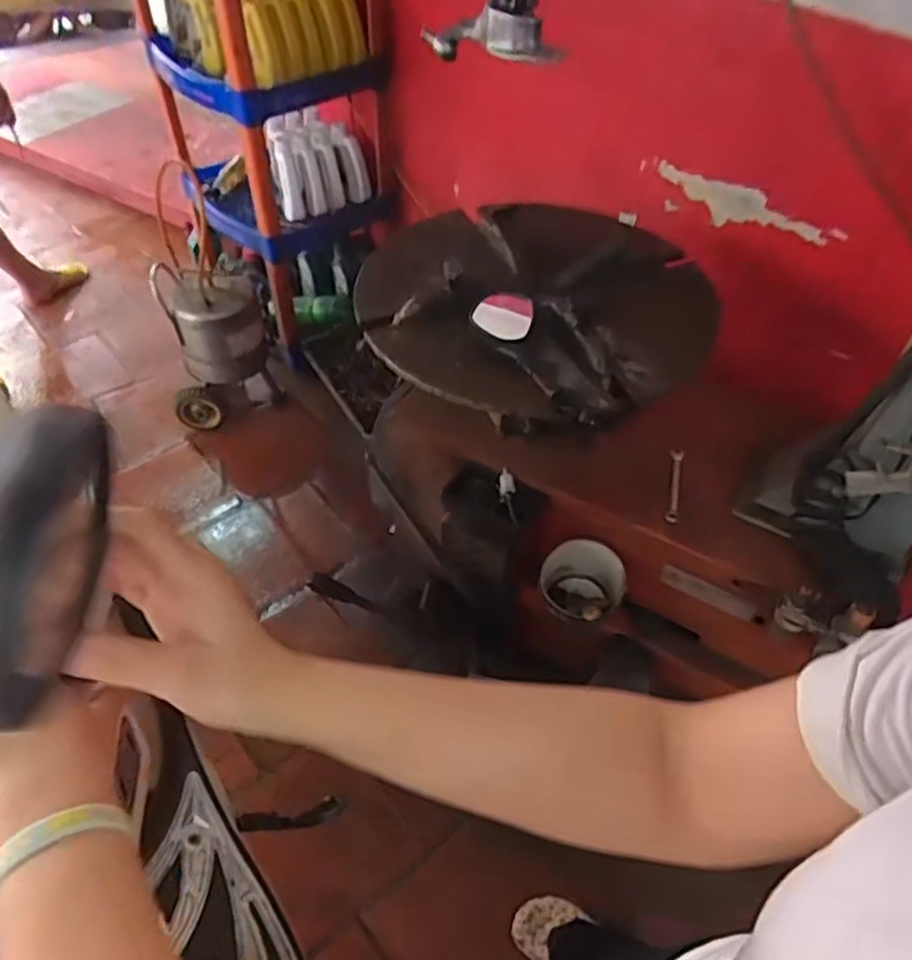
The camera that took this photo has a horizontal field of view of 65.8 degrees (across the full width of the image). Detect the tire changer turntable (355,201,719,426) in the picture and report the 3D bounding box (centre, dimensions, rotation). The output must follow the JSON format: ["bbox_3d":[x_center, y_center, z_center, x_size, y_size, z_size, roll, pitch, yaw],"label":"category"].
[{"bbox_3d":[0.105,-0.279,1.031,0.453,0.107,0.483,1,48,-1],"label":"tire changer turntable"}]

